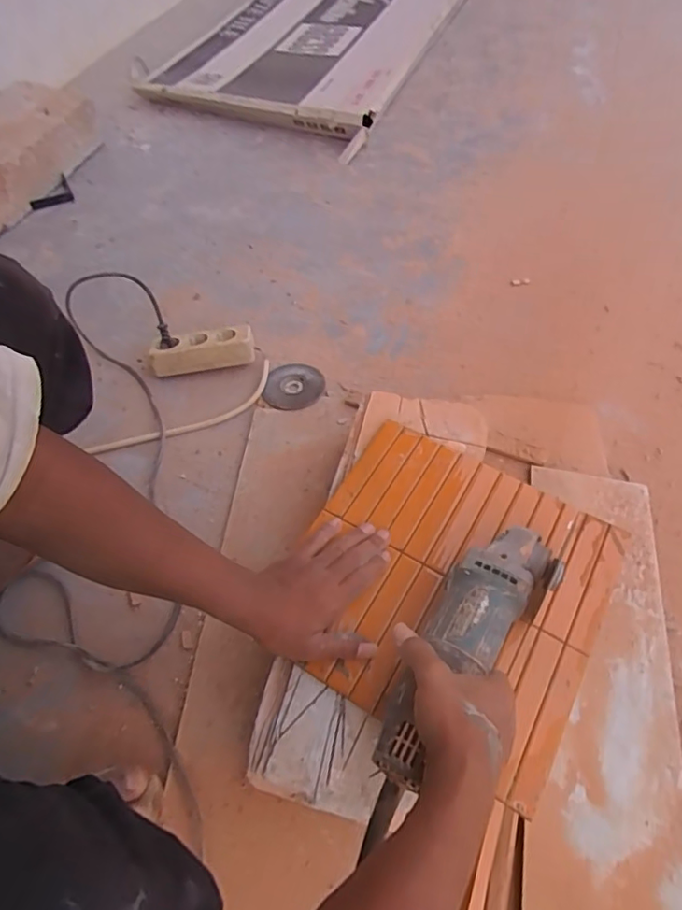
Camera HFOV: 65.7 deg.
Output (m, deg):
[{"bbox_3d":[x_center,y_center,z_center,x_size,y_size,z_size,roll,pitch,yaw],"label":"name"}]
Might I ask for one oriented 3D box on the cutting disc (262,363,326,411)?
[{"bbox_3d":[-0.073,-0.106,0.830,0.091,0.011,0.097,0,56,0],"label":"cutting disc"}]

